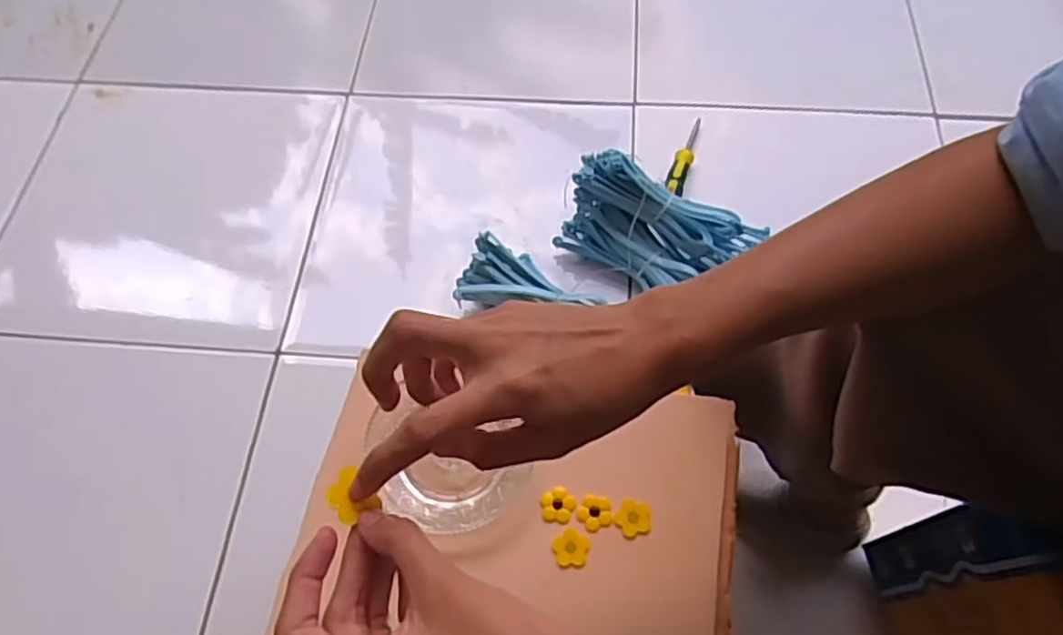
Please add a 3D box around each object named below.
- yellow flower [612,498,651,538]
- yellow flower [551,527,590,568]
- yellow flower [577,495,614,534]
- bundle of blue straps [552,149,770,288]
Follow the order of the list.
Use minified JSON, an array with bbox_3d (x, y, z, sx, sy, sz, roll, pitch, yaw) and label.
[{"bbox_3d":[0.069,0.136,0.475,0.024,0.004,0.024,-1,63,2],"label":"yellow flower"},{"bbox_3d":[0.026,0.153,0.462,0.024,0.004,0.025,-1,63,2],"label":"yellow flower"},{"bbox_3d":[0.042,0.132,0.472,0.024,0.004,0.023,-2,63,1],"label":"yellow flower"},{"bbox_3d":[0.139,-0.100,0.783,0.207,0.096,0.100,21,66,12],"label":"bundle of blue straps"}]

